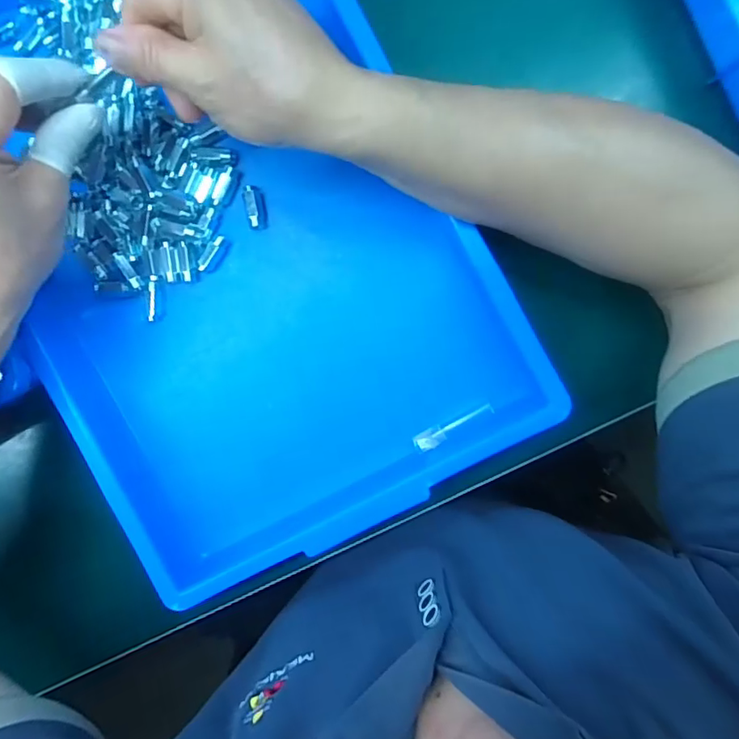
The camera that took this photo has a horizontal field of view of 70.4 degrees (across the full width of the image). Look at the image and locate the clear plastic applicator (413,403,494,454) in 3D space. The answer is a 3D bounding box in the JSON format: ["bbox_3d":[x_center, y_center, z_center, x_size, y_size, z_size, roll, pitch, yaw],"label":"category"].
[{"bbox_3d":[0.056,0.039,0.350,0.056,0.009,0.011,-30,97,6],"label":"clear plastic applicator"}]

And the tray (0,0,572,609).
[{"bbox_3d":[-0.097,-0.088,0.339,0.282,0.060,0.429,-27,97,6],"label":"tray"}]

